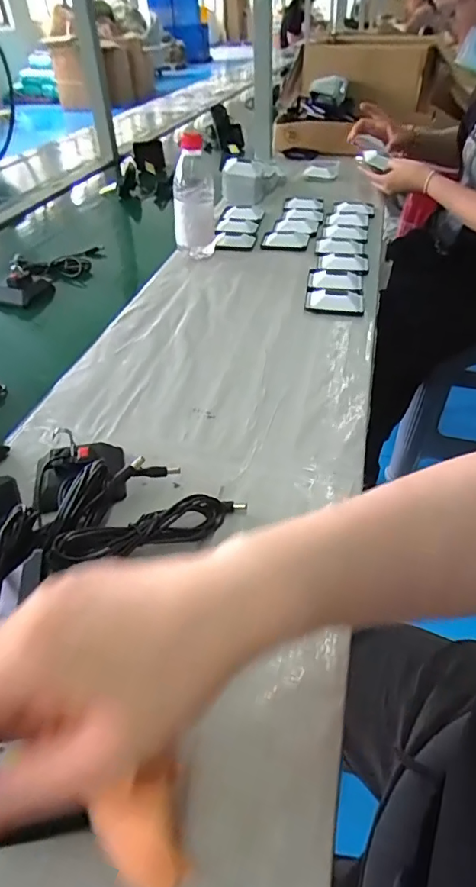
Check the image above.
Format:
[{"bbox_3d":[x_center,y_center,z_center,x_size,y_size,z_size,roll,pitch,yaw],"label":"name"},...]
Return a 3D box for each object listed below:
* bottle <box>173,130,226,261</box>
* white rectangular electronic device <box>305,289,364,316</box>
[{"bbox_3d":[-0.065,-0.387,0.793,0.075,0.169,0.067,-8,42,-5],"label":"bottle"},{"bbox_3d":[0.132,-0.196,0.691,0.080,0.013,0.058,9,42,10],"label":"white rectangular electronic device"}]

